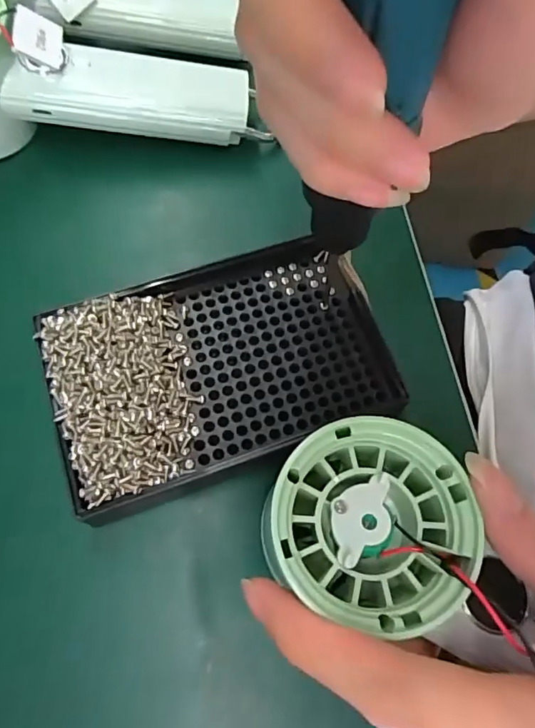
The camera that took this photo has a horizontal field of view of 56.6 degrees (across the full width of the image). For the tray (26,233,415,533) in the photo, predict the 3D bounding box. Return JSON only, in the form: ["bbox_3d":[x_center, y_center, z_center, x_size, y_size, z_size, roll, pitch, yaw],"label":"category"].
[{"bbox_3d":[-0.018,-0.003,0.210,0.139,0.018,0.090,-20,70,-10],"label":"tray"}]

